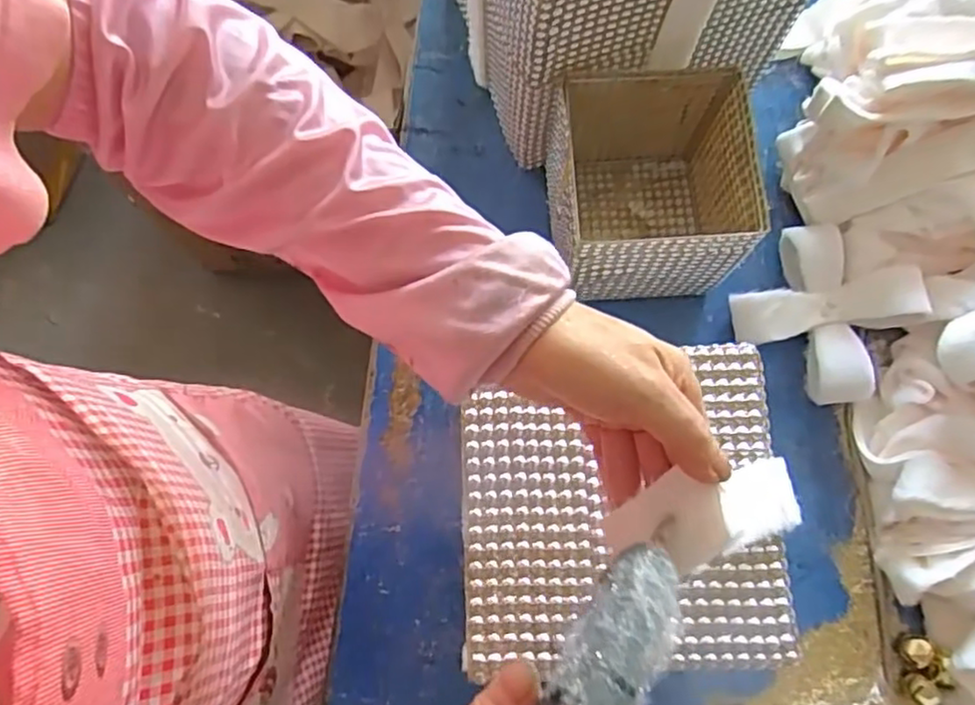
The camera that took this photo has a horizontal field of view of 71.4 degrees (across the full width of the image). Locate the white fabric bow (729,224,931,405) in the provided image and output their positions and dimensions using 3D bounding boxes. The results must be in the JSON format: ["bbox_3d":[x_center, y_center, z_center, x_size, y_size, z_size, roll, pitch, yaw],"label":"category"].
[{"bbox_3d":[0.335,-0.042,0.670,0.150,0.042,0.151,0,75,0],"label":"white fabric bow"}]

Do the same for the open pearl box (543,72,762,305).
[{"bbox_3d":[0.148,-0.151,0.649,0.166,0.162,0.187,-3,75,0],"label":"open pearl box"}]

